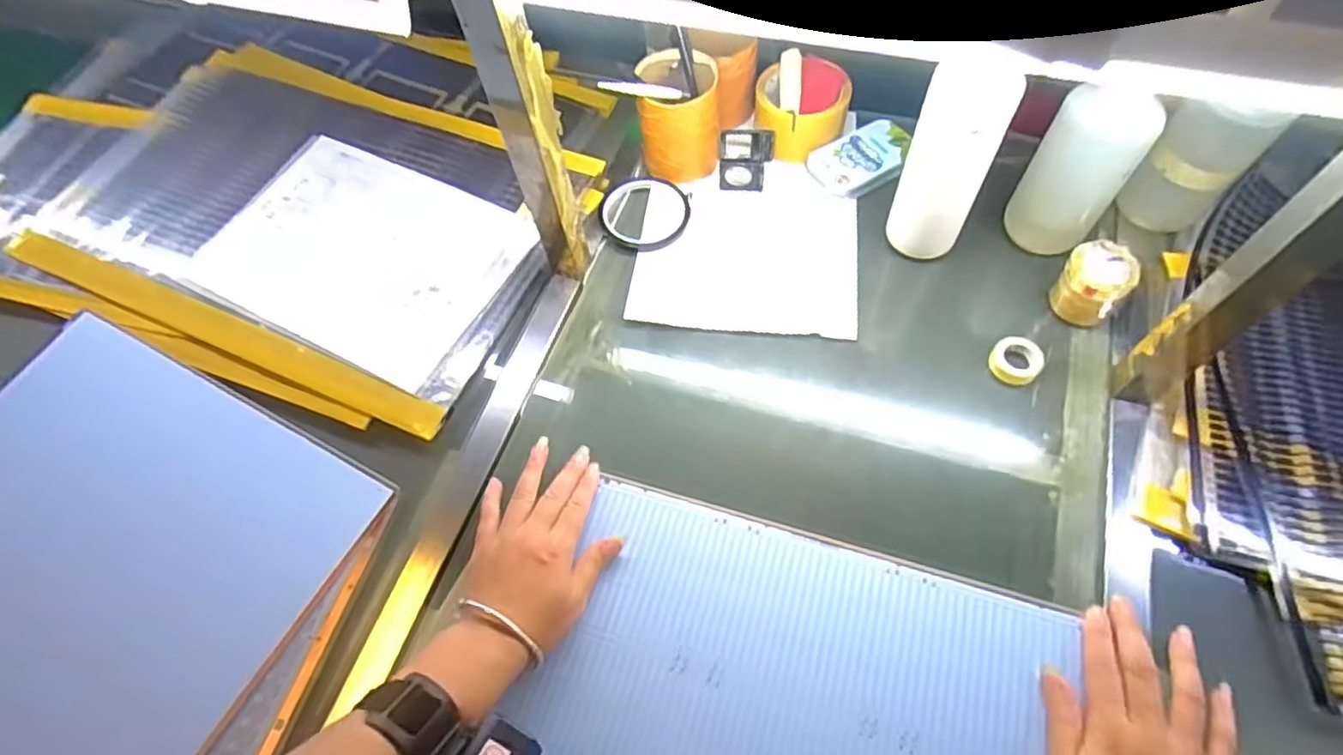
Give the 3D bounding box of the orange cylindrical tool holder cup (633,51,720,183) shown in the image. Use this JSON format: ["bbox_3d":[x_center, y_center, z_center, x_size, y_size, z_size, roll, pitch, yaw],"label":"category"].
[{"bbox_3d":[0.007,-0.262,0.657,0.082,0.099,0.084,-2,61,3],"label":"orange cylindrical tool holder cup"}]

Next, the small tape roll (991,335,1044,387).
[{"bbox_3d":[0.292,-0.015,0.549,0.039,0.016,0.042,-2,61,3],"label":"small tape roll"}]

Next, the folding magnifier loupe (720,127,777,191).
[{"bbox_3d":[0.076,-0.224,0.669,0.055,0.037,0.057,6,61,7],"label":"folding magnifier loupe"}]

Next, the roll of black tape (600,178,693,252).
[{"bbox_3d":[-0.029,-0.172,0.663,0.099,0.010,0.086,37,69,21],"label":"roll of black tape"}]

